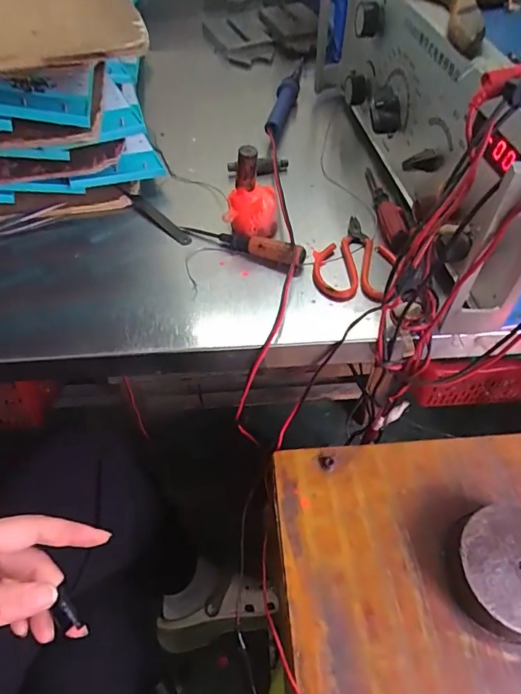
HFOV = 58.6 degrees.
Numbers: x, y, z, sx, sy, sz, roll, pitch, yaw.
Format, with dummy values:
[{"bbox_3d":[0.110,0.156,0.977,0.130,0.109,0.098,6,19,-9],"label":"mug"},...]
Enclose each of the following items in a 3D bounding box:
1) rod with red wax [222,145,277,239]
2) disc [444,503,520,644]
[{"bbox_3d":[-0.009,-0.145,0.431,0.047,0.088,0.044,2,53,2],"label":"rod with red wax"},{"bbox_3d":[0.200,0.180,0.370,0.087,0.044,0.090,0,53,0],"label":"disc"}]

